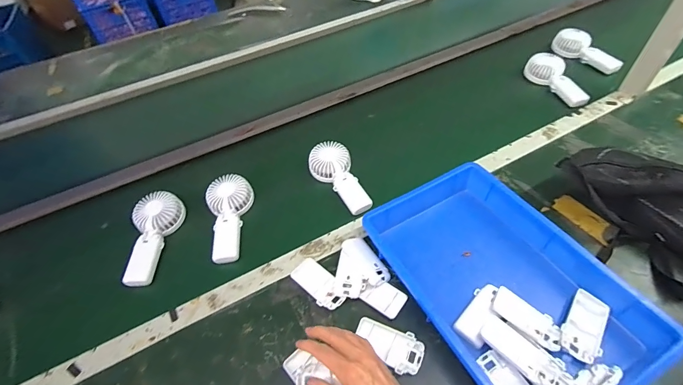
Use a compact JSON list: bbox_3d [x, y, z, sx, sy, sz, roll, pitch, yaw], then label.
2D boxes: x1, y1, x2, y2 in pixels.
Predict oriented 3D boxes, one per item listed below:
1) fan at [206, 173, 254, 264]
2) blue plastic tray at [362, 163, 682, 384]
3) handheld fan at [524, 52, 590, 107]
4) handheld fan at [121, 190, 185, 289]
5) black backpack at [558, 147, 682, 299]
[{"bbox_3d":[-0.215,0.047,0.634,0.079,0.034,0.178,-8,60,0],"label":"fan"},{"bbox_3d":[0.220,0.124,0.482,0.243,0.059,0.365,-24,51,-15],"label":"blue plastic tray"},{"bbox_3d":[0.538,-0.282,0.824,0.073,0.043,0.181,-11,48,-4],"label":"handheld fan"},{"bbox_3d":[-0.353,0.085,0.618,0.078,0.036,0.175,-2,59,5],"label":"handheld fan"},{"bbox_3d":[0.507,0.092,0.514,0.169,0.178,0.360,-19,47,-11],"label":"black backpack"}]

